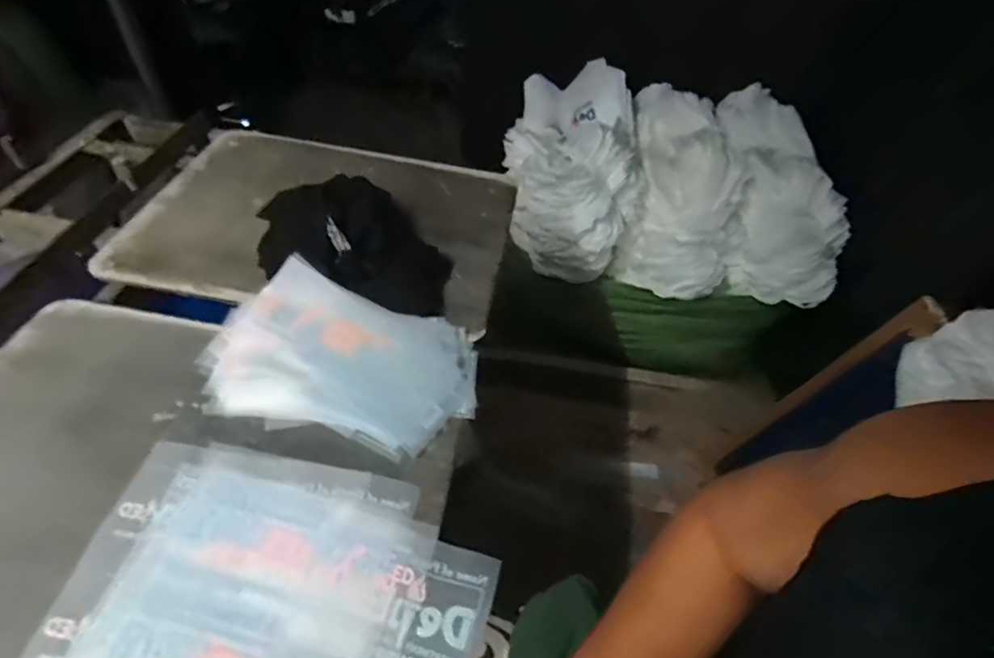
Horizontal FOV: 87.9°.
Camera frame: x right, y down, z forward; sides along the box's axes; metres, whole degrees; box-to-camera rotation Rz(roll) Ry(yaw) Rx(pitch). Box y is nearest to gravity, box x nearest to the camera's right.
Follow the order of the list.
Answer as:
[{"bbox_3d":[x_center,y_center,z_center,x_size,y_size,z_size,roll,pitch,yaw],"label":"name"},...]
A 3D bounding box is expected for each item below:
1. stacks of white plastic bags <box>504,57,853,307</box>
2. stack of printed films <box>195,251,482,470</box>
[{"bbox_3d":[0.528,-0.457,1.587,0.971,0.379,0.693,5,48,-2],"label":"stacks of white plastic bags"},{"bbox_3d":[-0.190,0.033,0.625,0.319,0.057,0.195,15,49,7],"label":"stack of printed films"}]

